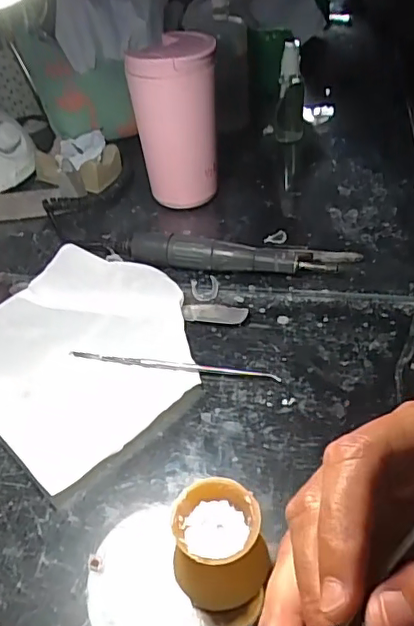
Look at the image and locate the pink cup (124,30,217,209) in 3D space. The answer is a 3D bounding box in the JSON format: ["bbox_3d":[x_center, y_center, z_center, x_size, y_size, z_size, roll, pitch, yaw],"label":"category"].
[{"bbox_3d":[-0.029,-0.190,0.562,0.078,0.153,0.092,-5,42,0],"label":"pink cup"}]

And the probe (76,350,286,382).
[{"bbox_3d":[-0.026,0.038,0.412,0.157,0.006,0.008,5,43,11],"label":"probe"}]

